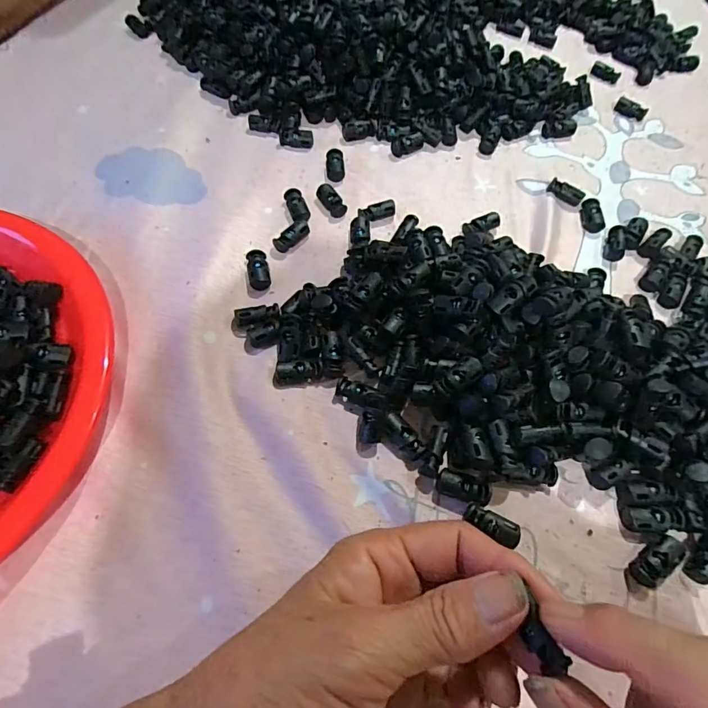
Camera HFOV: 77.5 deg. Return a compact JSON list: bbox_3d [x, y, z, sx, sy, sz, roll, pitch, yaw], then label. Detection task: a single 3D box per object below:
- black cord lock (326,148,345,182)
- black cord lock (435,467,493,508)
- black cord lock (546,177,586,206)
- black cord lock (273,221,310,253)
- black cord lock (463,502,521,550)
[{"bbox_3d":[-0.014,-0.149,0.346,0.013,0.007,0.033,-2,62,-4],"label":"black cord lock"},{"bbox_3d":[0.058,0.070,0.232,0.028,0.007,0.013,17,62,6],"label":"black cord lock"},{"bbox_3d":[0.165,-0.126,0.342,0.027,0.009,0.011,30,64,13],"label":"black cord lock"},{"bbox_3d":[-0.044,-0.083,0.311,0.011,0.008,0.028,41,67,17],"label":"black cord lock"},{"bbox_3d":[0.070,0.087,0.225,0.028,0.009,0.011,31,64,13],"label":"black cord lock"}]

